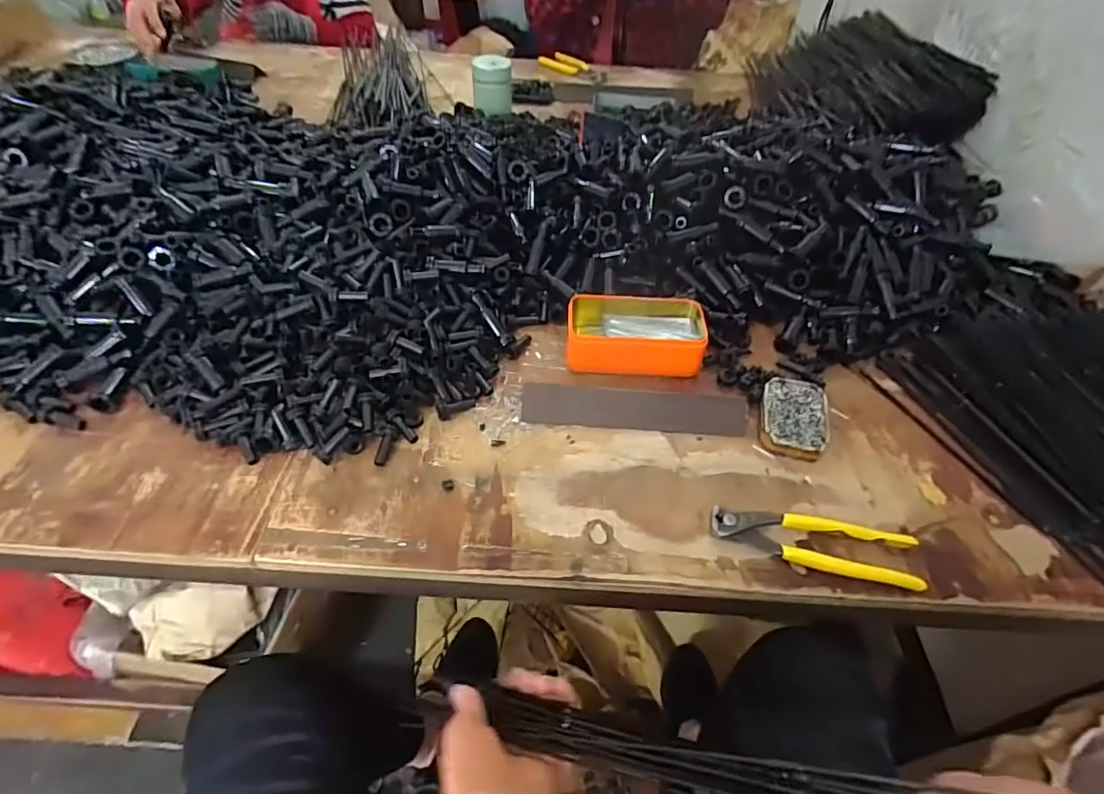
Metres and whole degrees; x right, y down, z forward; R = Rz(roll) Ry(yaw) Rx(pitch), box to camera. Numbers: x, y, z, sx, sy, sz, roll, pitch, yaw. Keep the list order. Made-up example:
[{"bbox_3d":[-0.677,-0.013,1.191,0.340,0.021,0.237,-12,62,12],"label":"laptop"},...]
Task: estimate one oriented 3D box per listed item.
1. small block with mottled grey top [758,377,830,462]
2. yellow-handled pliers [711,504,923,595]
[{"bbox_3d":[0.238,0.018,0.553,0.061,0.017,0.088,17,49,11],"label":"small block with mottled grey top"},{"bbox_3d":[0.217,0.121,0.469,0.163,0.016,0.046,12,49,7],"label":"yellow-handled pliers"}]

